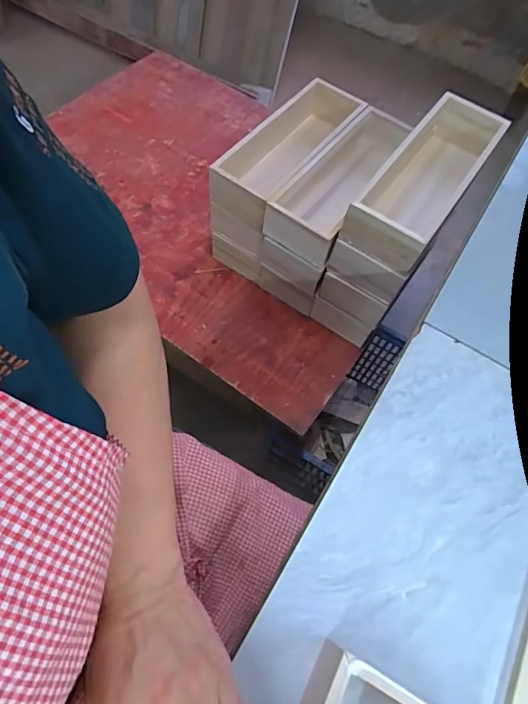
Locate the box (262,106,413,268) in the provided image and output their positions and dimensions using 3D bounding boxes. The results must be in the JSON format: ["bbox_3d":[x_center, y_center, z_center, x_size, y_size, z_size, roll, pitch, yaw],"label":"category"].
[{"bbox_3d":[0.129,-0.262,0.648,0.099,0.068,0.301,31,67,18],"label":"box"}]

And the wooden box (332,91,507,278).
[{"bbox_3d":[0.219,-0.237,0.573,0.103,0.065,0.288,31,67,18],"label":"wooden box"}]

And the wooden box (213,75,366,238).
[{"bbox_3d":[0.052,-0.321,0.673,0.100,0.080,0.312,32,67,19],"label":"wooden box"}]

